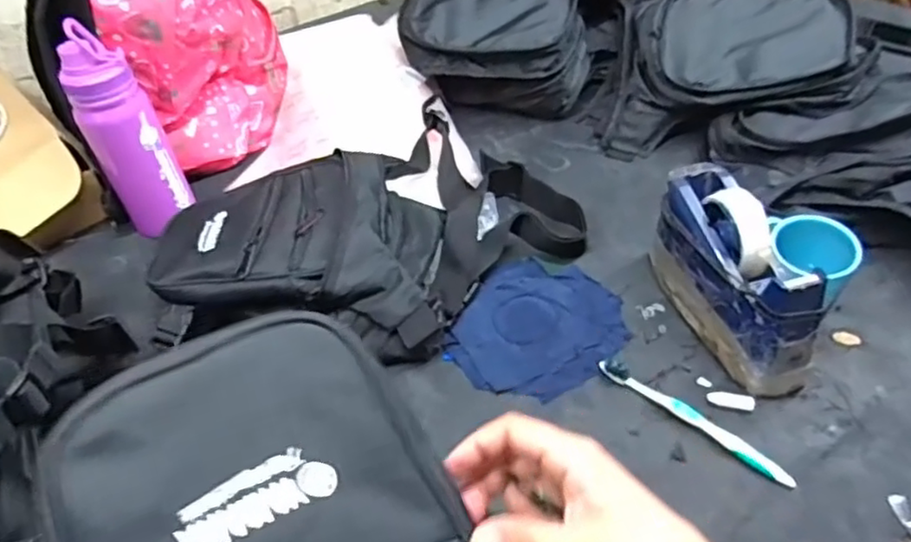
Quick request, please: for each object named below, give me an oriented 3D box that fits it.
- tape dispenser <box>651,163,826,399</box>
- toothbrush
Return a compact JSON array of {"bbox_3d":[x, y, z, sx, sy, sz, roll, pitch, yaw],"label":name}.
[{"bbox_3d":[0.256,0.001,0.604,0.068,0.113,0.208,-11,44,-6],"label":"tape dispenser"},{"bbox_3d":[0.202,0.125,0.554,0.015,0.011,0.178,-36,52,-29],"label":"toothbrush"}]

